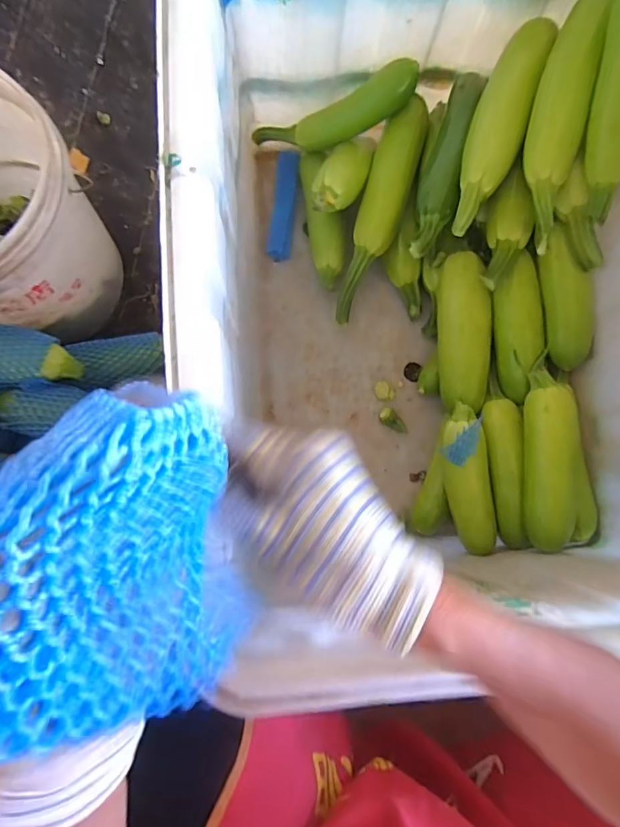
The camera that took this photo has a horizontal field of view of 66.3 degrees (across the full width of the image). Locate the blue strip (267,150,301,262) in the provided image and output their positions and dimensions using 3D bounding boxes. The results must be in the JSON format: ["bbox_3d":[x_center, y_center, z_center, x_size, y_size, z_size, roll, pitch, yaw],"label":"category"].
[{"bbox_3d":[-0.038,-0.311,0.705,0.034,0.017,0.166,6,83,-1],"label":"blue strip"}]

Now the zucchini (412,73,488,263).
[{"bbox_3d":[0.170,-0.318,0.588,0.044,0.045,0.244,15,83,0],"label":"zucchini"}]

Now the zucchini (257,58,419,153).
[{"bbox_3d":[0.035,-0.403,0.649,0.233,0.048,0.045,-8,83,27],"label":"zucchini"}]

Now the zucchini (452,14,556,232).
[{"bbox_3d":[0.216,-0.328,0.541,0.057,0.046,0.248,15,83,0],"label":"zucchini"}]

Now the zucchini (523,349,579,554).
[{"bbox_3d":[0.280,0.045,0.551,0.046,0.048,0.223,2,83,-2],"label":"zucchini"}]

